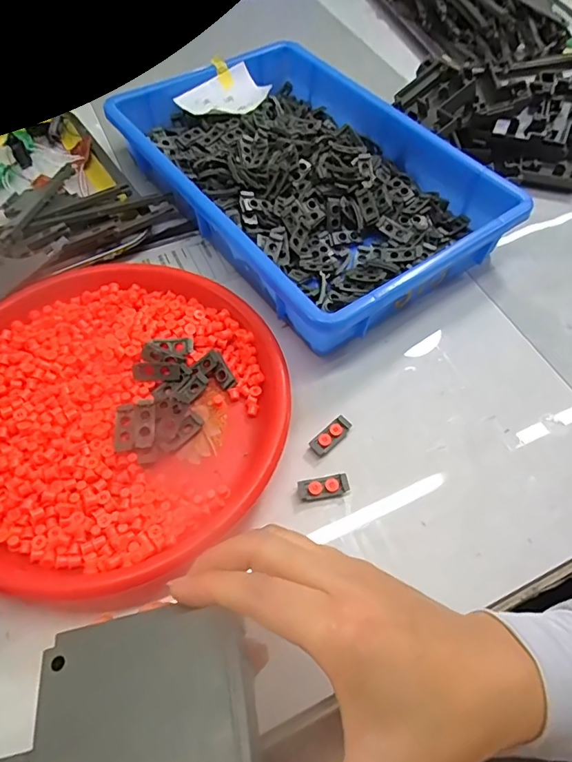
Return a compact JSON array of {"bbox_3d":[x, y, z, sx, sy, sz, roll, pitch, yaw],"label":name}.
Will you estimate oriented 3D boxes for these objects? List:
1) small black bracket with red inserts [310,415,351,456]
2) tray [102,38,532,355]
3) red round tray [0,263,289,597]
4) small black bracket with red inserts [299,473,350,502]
[{"bbox_3d":[0.034,0.041,0.353,0.035,0.004,0.014,-37,69,-21],"label":"small black bracket with red inserts"},{"bbox_3d":[0.012,-0.210,0.465,0.237,0.056,0.367,-32,67,-19],"label":"tray"},{"bbox_3d":[-0.133,0.013,0.345,0.255,0.028,0.247,1,60,-2],"label":"red round tray"},{"bbox_3d":[0.027,0.075,0.331,0.035,0.004,0.015,-8,61,-8],"label":"small black bracket with red inserts"}]

